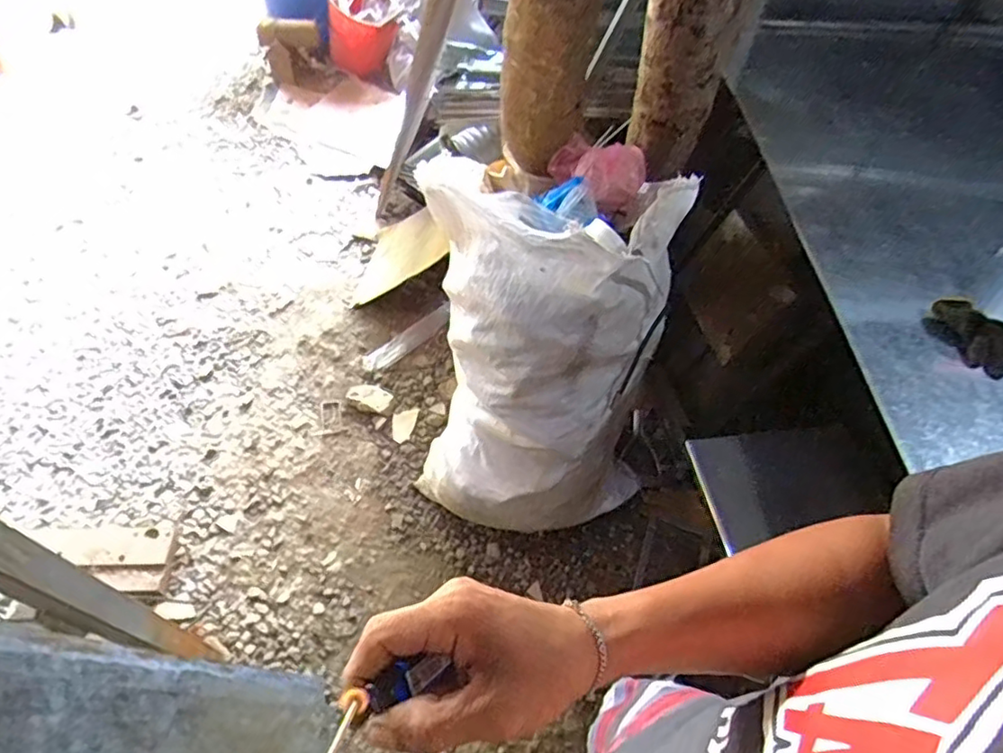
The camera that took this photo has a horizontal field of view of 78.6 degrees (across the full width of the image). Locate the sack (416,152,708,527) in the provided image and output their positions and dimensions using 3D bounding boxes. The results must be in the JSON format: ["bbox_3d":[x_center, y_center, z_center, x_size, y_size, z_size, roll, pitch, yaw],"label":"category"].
[{"bbox_3d":[0.093,0.010,1.257,0.507,0.786,0.374,10,55,3],"label":"sack"}]

